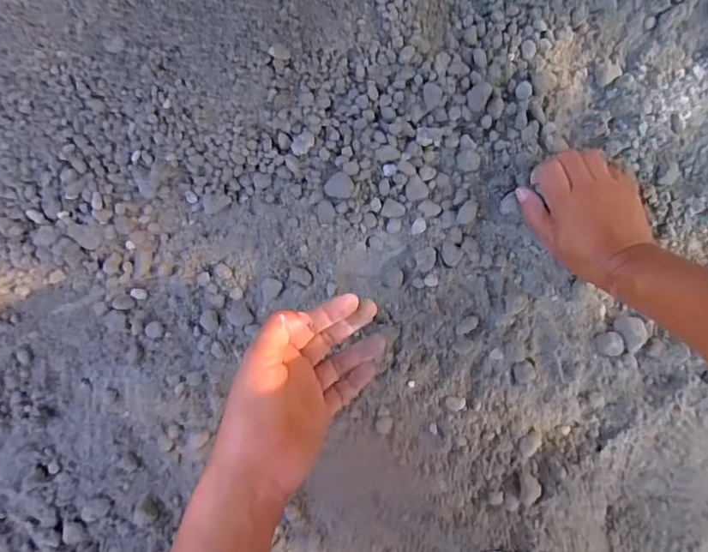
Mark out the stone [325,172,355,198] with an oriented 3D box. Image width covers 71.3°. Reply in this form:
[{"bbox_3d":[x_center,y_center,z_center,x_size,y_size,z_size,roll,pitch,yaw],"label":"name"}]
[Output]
[{"bbox_3d":[-0.014,-0.088,0.480,0.028,0.007,0.023,-1,83,1],"label":"stone"}]

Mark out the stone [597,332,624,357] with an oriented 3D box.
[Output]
[{"bbox_3d":[0.243,0.064,0.469,0.020,0.015,0.022,0,83,1],"label":"stone"}]

